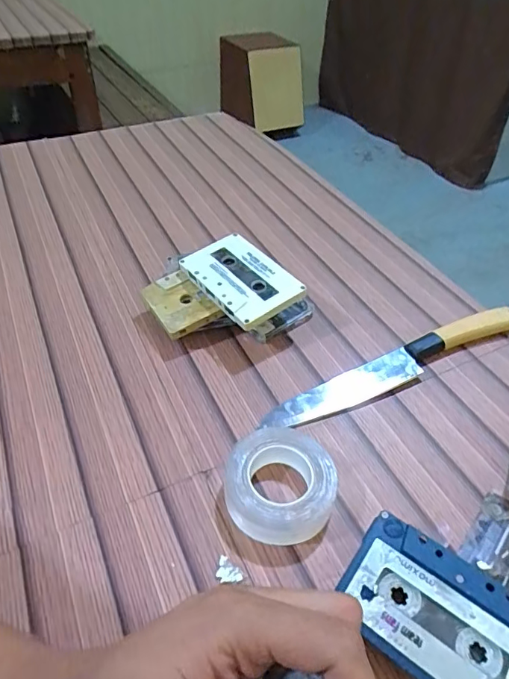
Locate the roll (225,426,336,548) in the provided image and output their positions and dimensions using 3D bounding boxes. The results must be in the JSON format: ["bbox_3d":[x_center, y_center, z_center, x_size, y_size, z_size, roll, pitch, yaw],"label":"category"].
[{"bbox_3d":[0.017,0.088,0.309,0.067,0.022,0.072,1,45,-1],"label":"roll"}]

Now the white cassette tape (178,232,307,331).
[{"bbox_3d":[-0.011,-0.053,0.414,0.065,0.016,0.098,-28,53,-27],"label":"white cassette tape"}]

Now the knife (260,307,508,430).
[{"bbox_3d":[0.118,0.018,0.388,0.242,0.020,0.029,-20,49,-21],"label":"knife"}]

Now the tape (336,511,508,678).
[{"bbox_3d":[0.096,0.141,0.245,0.100,0.010,0.060,30,51,25],"label":"tape"}]

